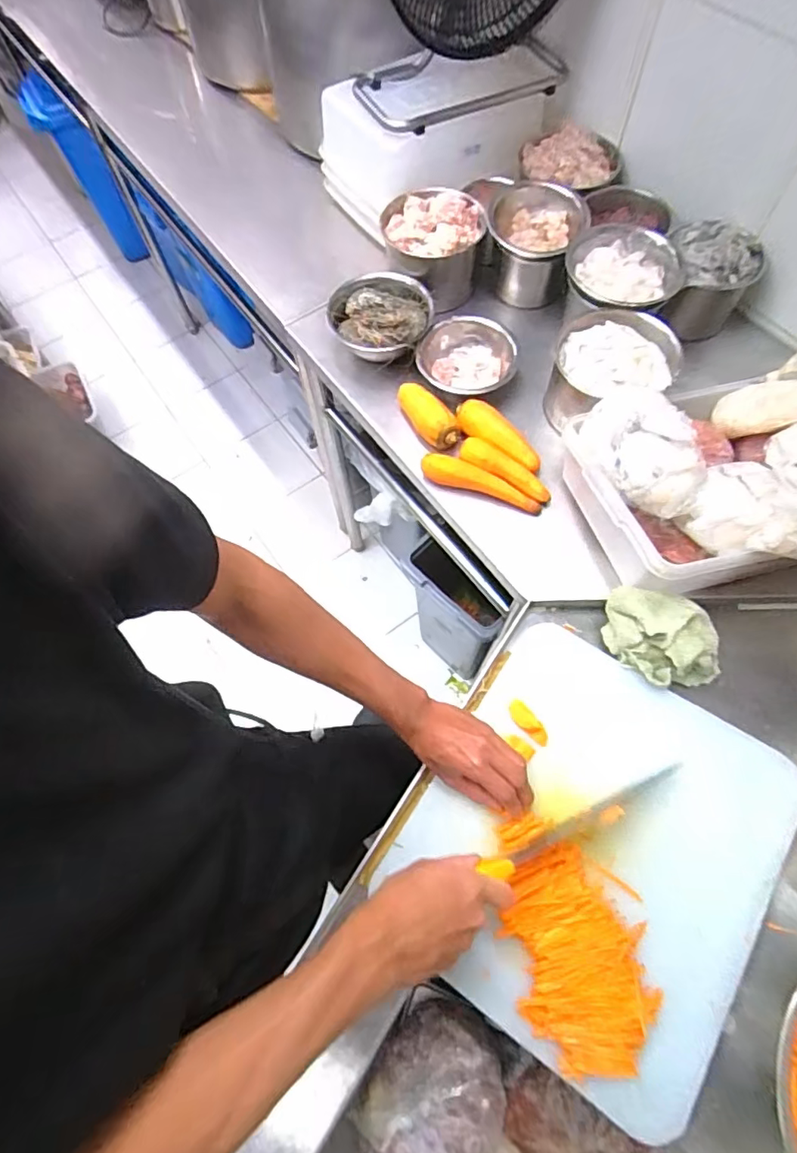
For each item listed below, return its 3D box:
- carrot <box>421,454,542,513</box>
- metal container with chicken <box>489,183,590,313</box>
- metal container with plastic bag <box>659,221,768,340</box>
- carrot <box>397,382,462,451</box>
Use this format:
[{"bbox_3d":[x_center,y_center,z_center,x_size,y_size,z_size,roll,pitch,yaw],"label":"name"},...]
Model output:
[{"bbox_3d":[0.122,-0.137,0.781,0.180,0.034,0.035,21,68,11],"label":"carrot"},{"bbox_3d":[0.234,-0.573,0.932,0.156,0.129,0.158,6,66,4],"label":"metal container with chicken"},{"bbox_3d":[0.502,-0.474,0.870,0.141,0.144,0.112,12,67,7],"label":"metal container with plastic bag"},{"bbox_3d":[0.044,-0.251,0.825,0.052,0.041,0.131,-34,69,-13],"label":"carrot"}]

